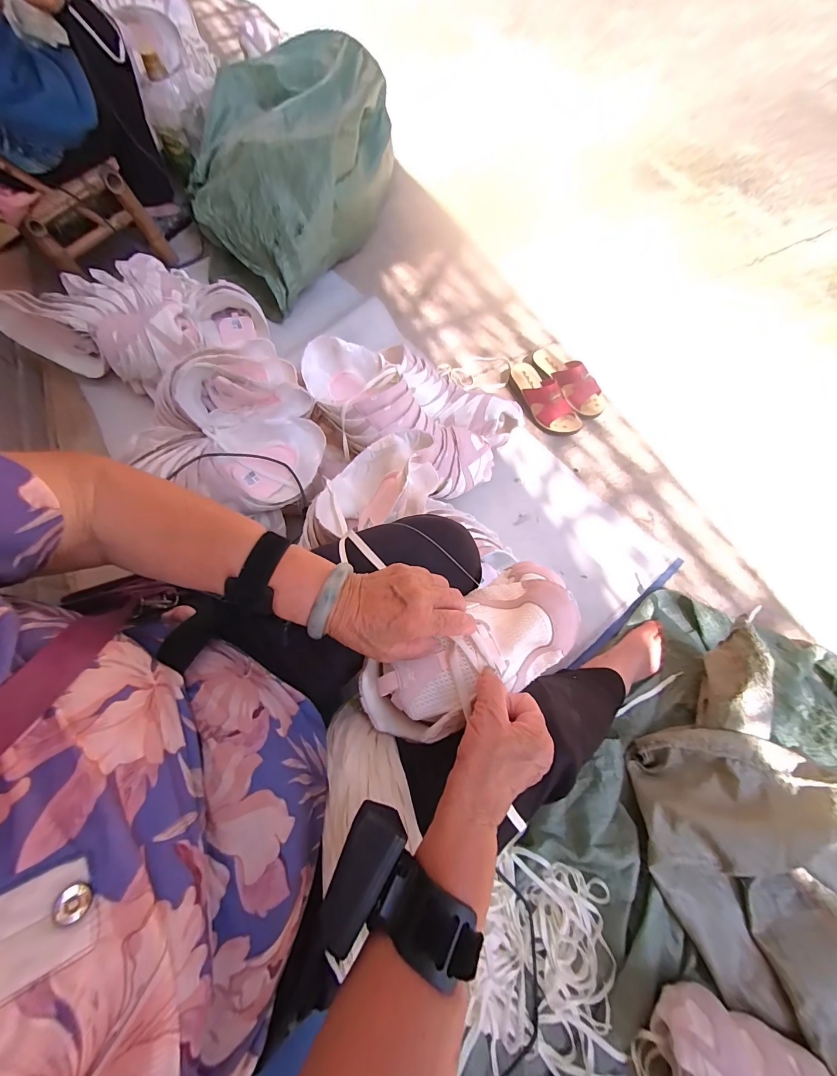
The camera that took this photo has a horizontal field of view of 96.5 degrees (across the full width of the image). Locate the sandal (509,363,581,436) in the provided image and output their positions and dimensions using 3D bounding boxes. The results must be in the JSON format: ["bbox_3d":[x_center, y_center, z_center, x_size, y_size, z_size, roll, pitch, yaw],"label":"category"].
[{"bbox_3d":[0.295,-0.344,0.886,0.088,0.089,0.225,-28,70,-9],"label":"sandal"}]

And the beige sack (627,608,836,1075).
[{"bbox_3d":[0.568,0.511,0.505,0.345,0.145,0.680,-32,71,-10],"label":"beige sack"}]

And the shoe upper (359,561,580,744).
[{"bbox_3d":[0.046,0.111,0.356,0.219,0.057,0.103,-33,71,-3],"label":"shoe upper"}]

